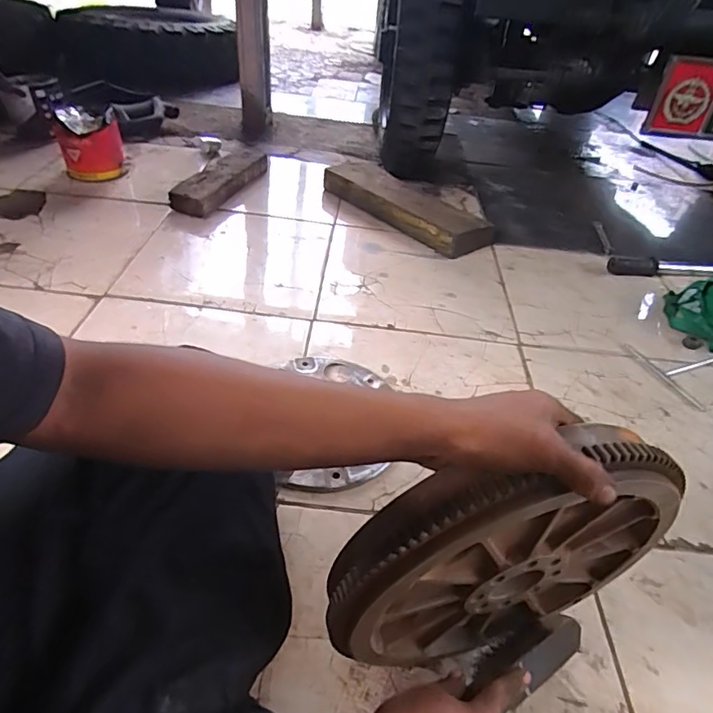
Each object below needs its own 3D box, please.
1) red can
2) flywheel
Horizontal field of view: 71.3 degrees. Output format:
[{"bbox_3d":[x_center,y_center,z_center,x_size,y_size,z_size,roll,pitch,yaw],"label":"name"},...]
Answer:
[{"bbox_3d":[-0.680,-0.531,1.283,0.143,0.162,0.151,-15,46,-23],"label":"red can"},{"bbox_3d":[0.117,0.174,0.424,0.282,0.280,0.046,-9,43,-14],"label":"flywheel"}]

